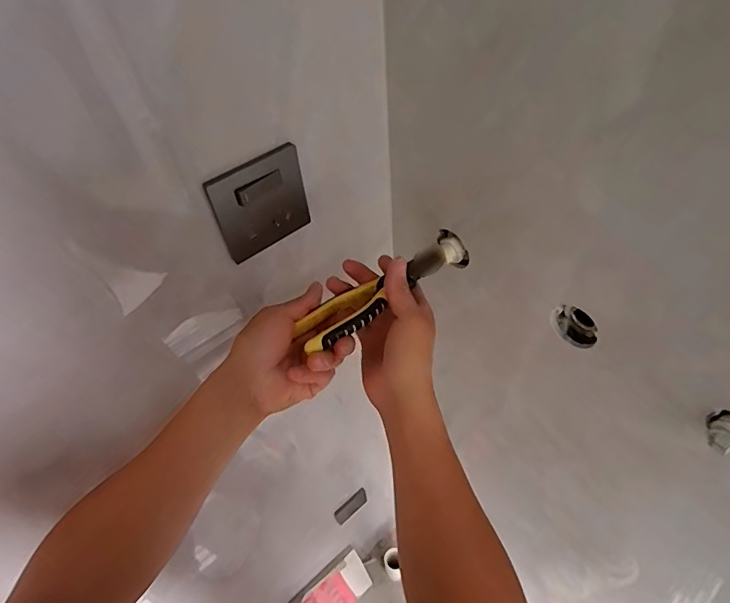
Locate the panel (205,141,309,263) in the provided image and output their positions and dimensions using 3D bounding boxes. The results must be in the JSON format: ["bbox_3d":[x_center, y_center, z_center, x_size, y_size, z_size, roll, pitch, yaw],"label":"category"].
[{"bbox_3d":[-0.091,-0.085,0.410,0.085,0.087,0.010,-36,55,-23],"label":"panel"}]

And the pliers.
[{"bbox_3d":[0.013,-0.010,0.464,0.190,0.031,0.056,-34,55,-24],"label":"pliers"}]

